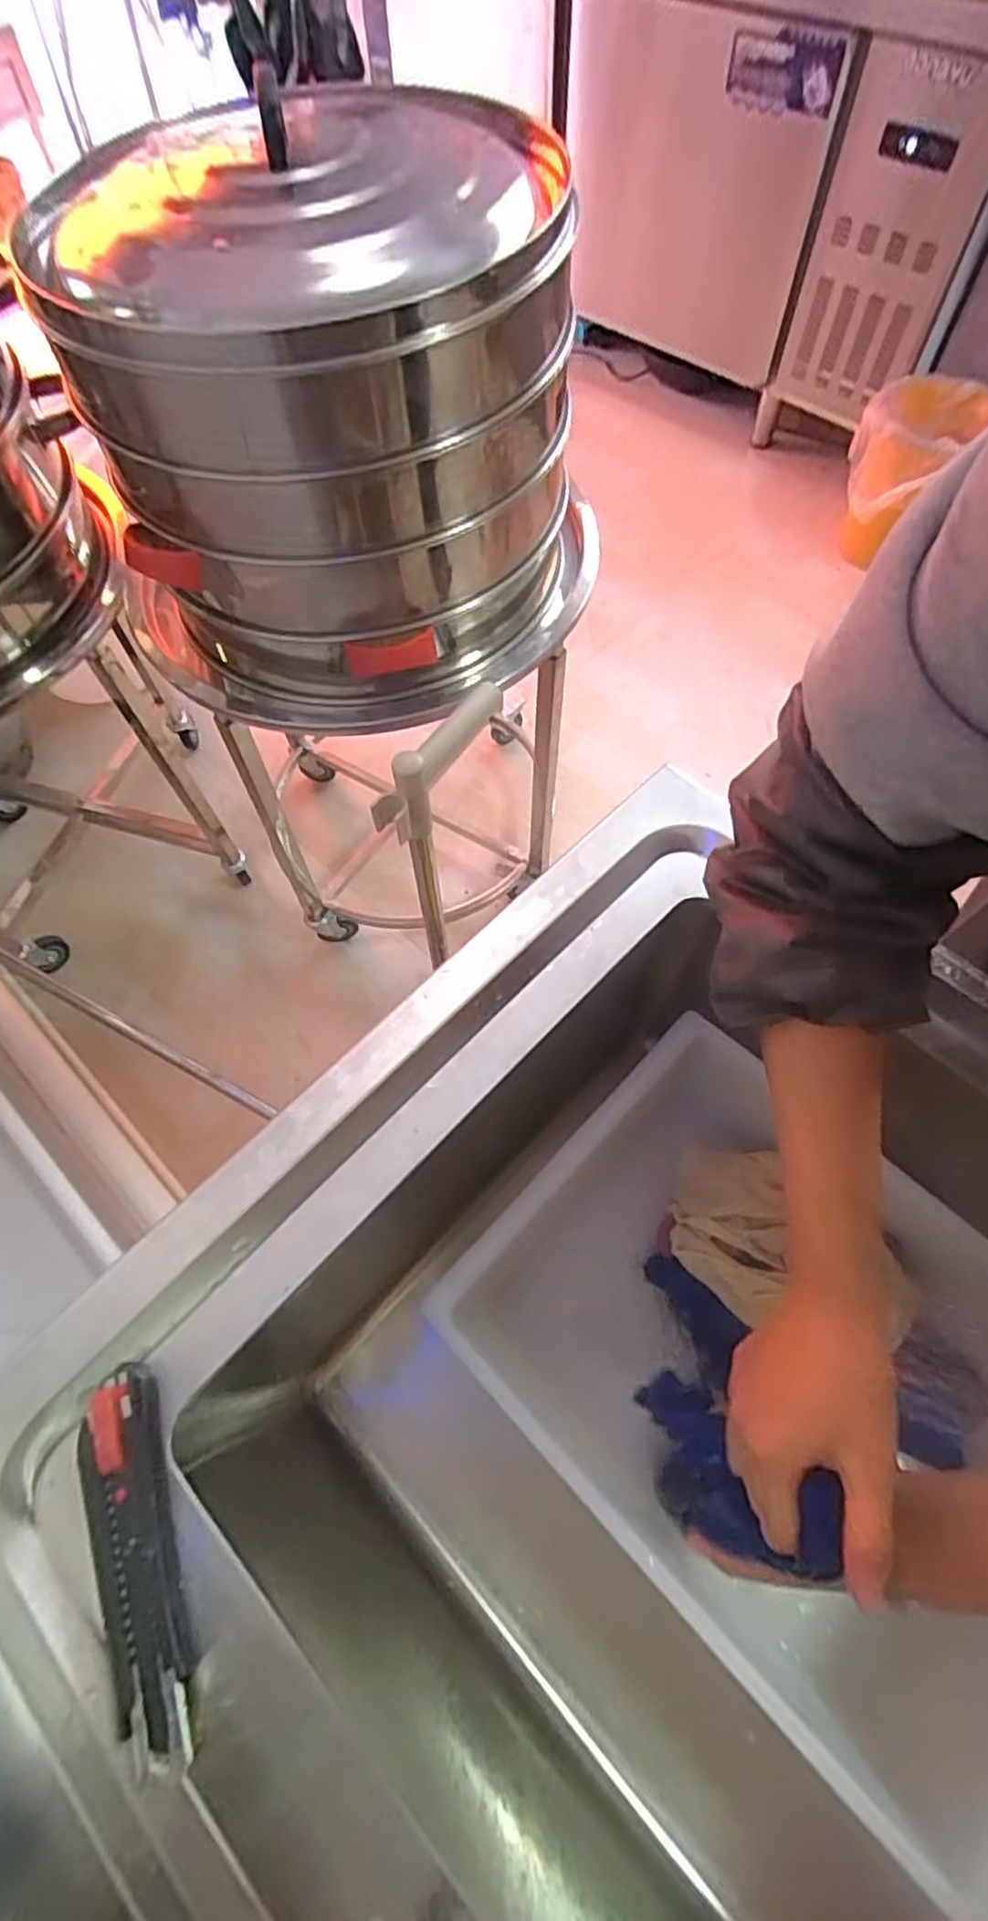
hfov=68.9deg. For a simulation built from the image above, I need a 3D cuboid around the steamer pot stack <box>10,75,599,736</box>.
[{"bbox_3d":[-0.136,-0.522,0.720,0.449,0.356,0.436,-1,63,1],"label":"steamer pot stack"}]

